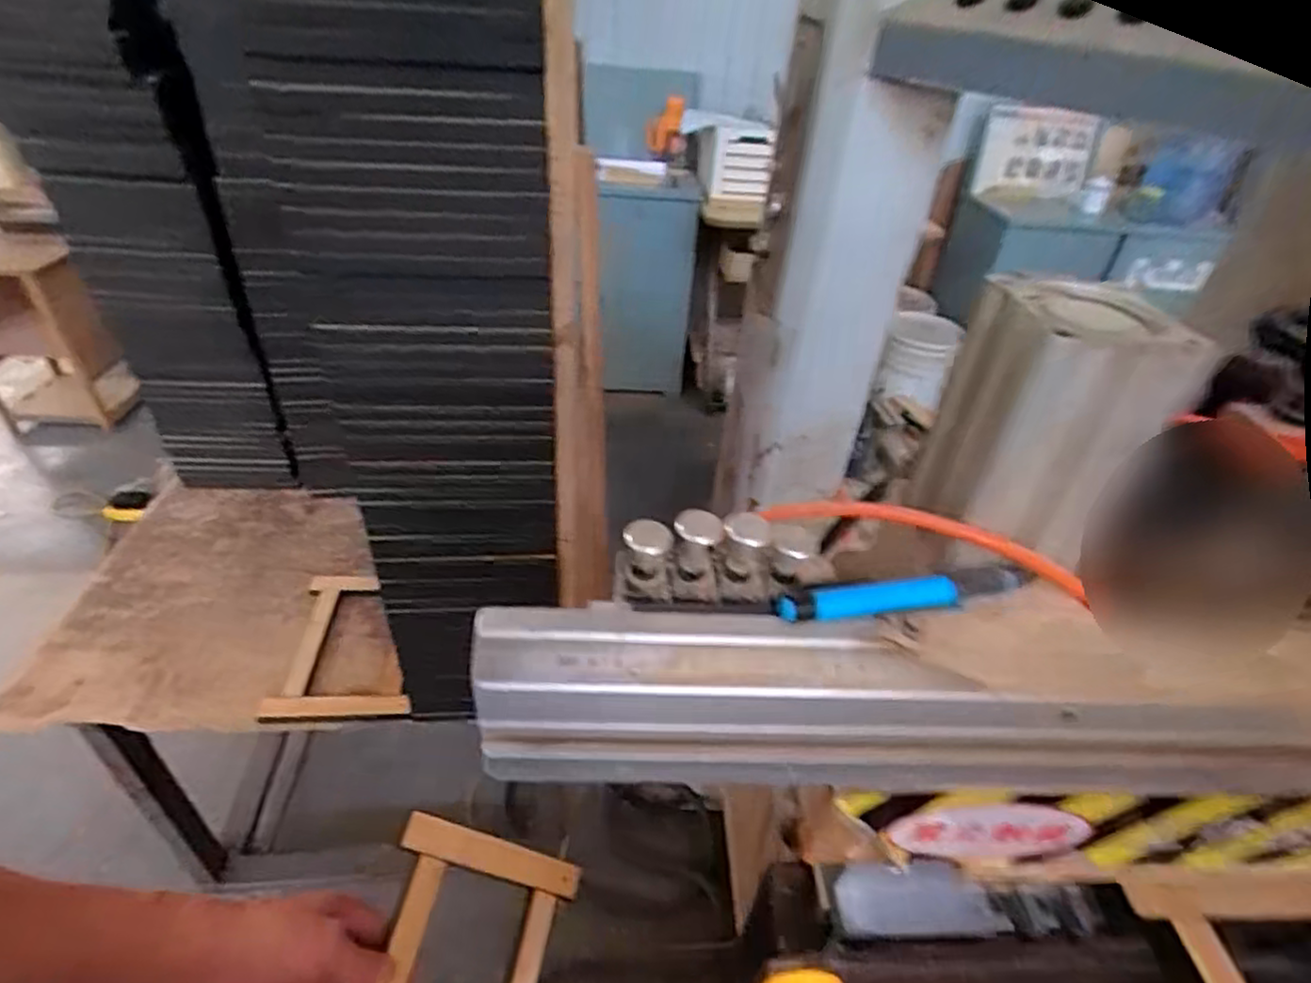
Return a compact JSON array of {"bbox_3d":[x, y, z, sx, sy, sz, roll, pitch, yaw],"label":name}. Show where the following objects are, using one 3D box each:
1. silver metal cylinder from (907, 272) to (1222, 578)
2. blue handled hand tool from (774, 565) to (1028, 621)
[{"bbox_3d":[0.167,-0.031,0.303,0.070,0.115,0.061,7,38,3],"label":"silver metal cylinder"},{"bbox_3d":[0.111,0.045,0.301,0.118,0.010,0.015,-5,39,-13],"label":"blue handled hand tool"}]

